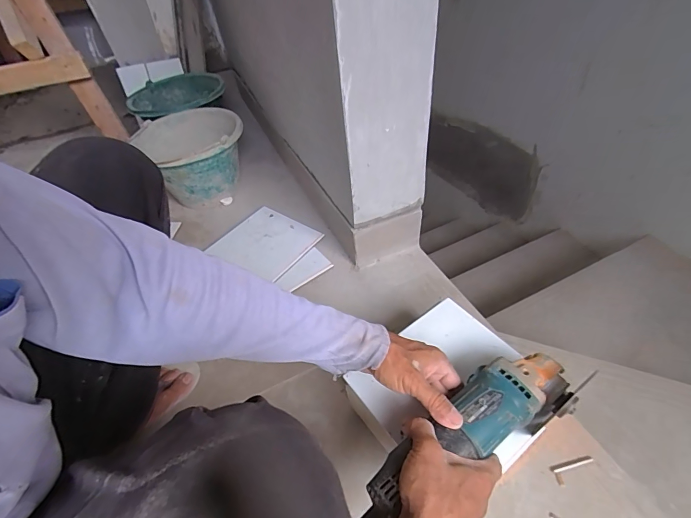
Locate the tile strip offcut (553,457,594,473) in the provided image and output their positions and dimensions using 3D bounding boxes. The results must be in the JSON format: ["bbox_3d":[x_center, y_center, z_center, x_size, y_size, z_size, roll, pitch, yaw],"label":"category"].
[{"bbox_3d":[0.297,0.268,0.482,0.055,0.004,0.007,-12,47,-5],"label":"tile strip offcut"}]

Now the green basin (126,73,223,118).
[{"bbox_3d":[-0.474,-0.453,1.057,0.250,0.061,0.250,-4,47,5],"label":"green basin"}]

